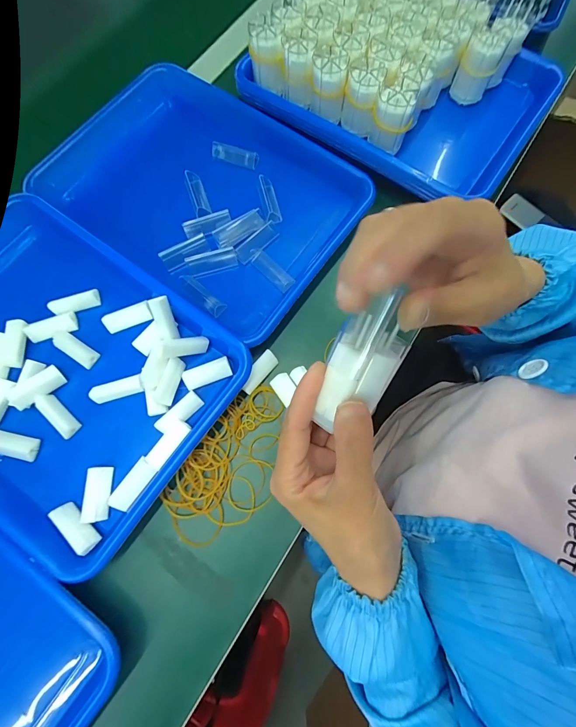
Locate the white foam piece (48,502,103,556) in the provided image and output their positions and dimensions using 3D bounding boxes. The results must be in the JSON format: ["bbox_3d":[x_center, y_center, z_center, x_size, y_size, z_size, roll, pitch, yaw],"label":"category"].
[{"bbox_3d":[-0.183,0.141,0.282,0.015,0.015,0.048,-44,79,-10],"label":"white foam piece"}]

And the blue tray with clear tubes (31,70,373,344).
[{"bbox_3d":[-0.097,-0.195,0.388,0.336,0.054,0.244,35,78,9],"label":"blue tray with clear tubes"}]

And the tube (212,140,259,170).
[{"bbox_3d":[-0.064,-0.251,0.393,0.054,0.014,0.017,18,76,5],"label":"tube"}]

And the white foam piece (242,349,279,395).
[{"bbox_3d":[-0.030,0.008,0.327,0.019,0.008,0.046,44,79,-19],"label":"white foam piece"}]

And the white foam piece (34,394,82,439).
[{"bbox_3d":[-0.219,0.049,0.312,0.049,0.011,0.015,42,79,11],"label":"white foam piece"}]

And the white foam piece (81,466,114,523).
[{"bbox_3d":[-0.170,0.116,0.293,0.017,0.013,0.045,-1,75,0],"label":"white foam piece"}]

